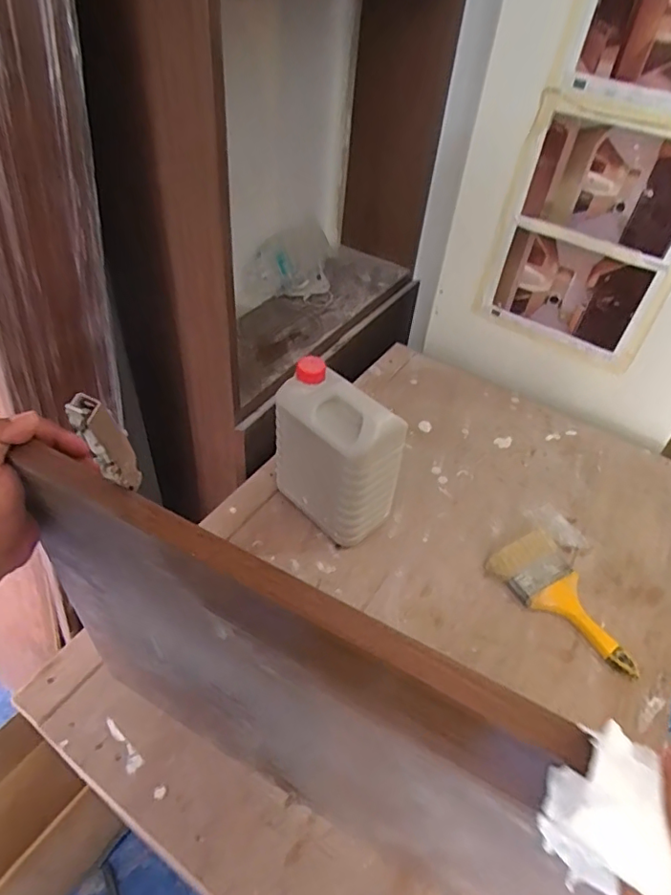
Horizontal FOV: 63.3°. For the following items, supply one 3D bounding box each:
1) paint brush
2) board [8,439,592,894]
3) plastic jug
[{"bbox_3d":[0.320,0.218,0.755,0.104,0.030,0.216,-21,52,-25],"label":"paint brush"},{"bbox_3d":[0.031,0.251,0.423,0.629,0.377,0.023,25,48,17],"label":"board"},{"bbox_3d":[-0.002,0.012,0.771,0.093,0.234,0.165,-29,55,-31],"label":"plastic jug"}]

